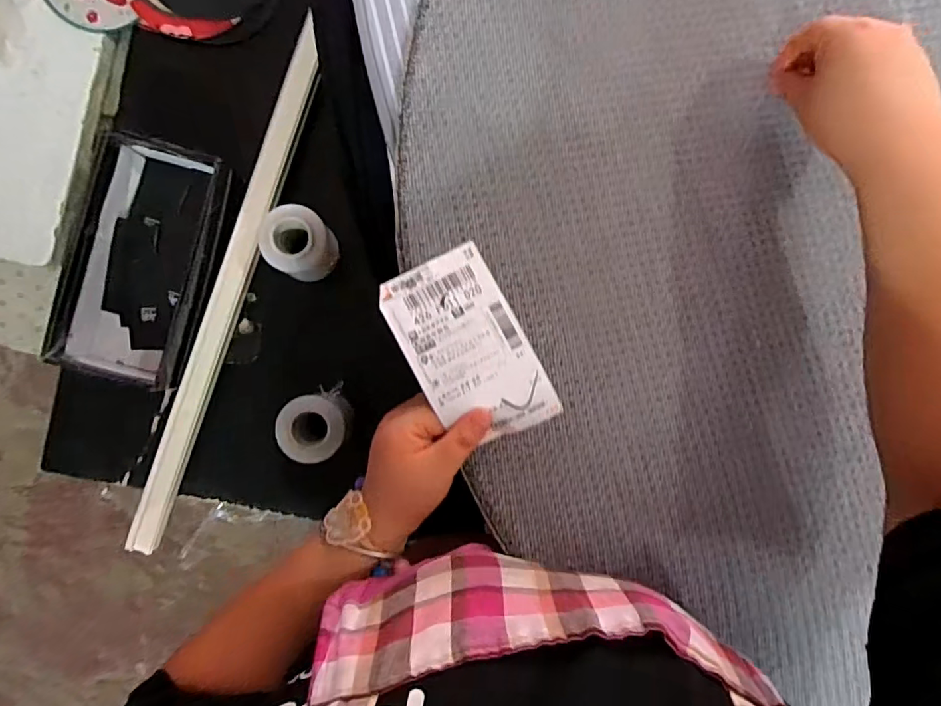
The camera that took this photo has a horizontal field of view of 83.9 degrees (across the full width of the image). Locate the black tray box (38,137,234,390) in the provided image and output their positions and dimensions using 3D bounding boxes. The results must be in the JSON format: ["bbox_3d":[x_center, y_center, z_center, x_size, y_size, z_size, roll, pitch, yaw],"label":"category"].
[{"bbox_3d":[-0.306,-0.081,0.515,0.116,0.079,0.229,12,90,-2],"label":"black tray box"}]

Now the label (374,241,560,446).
[{"bbox_3d":[-0.002,-0.003,0.349,0.075,0.009,0.127,-28,86,-8],"label":"label"}]

